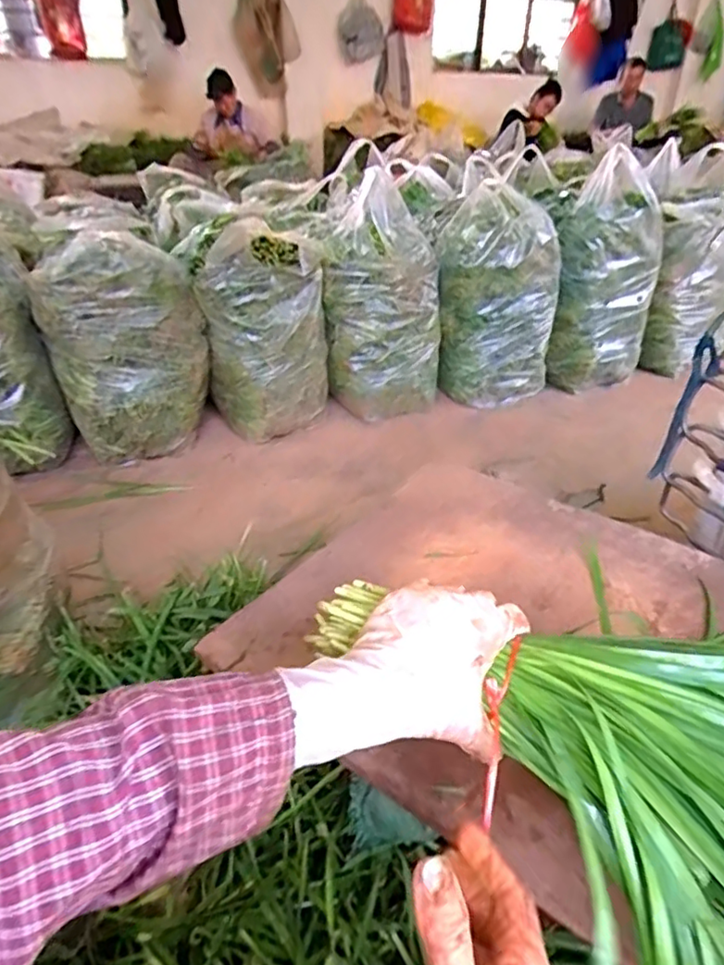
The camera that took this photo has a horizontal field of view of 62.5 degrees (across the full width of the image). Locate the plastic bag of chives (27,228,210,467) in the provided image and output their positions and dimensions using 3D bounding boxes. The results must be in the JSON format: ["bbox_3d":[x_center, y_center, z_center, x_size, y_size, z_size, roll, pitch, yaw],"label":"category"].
[{"bbox_3d":[-0.561,-0.316,1.420,0.332,0.468,0.231,-19,38,-28],"label":"plastic bag of chives"}]

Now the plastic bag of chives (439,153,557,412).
[{"bbox_3d":[0.387,-0.521,1.702,0.316,0.547,0.285,10,34,14],"label":"plastic bag of chives"}]

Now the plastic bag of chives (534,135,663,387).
[{"bbox_3d":[0.693,-0.615,1.765,0.305,0.593,0.261,2,33,2],"label":"plastic bag of chives"}]

